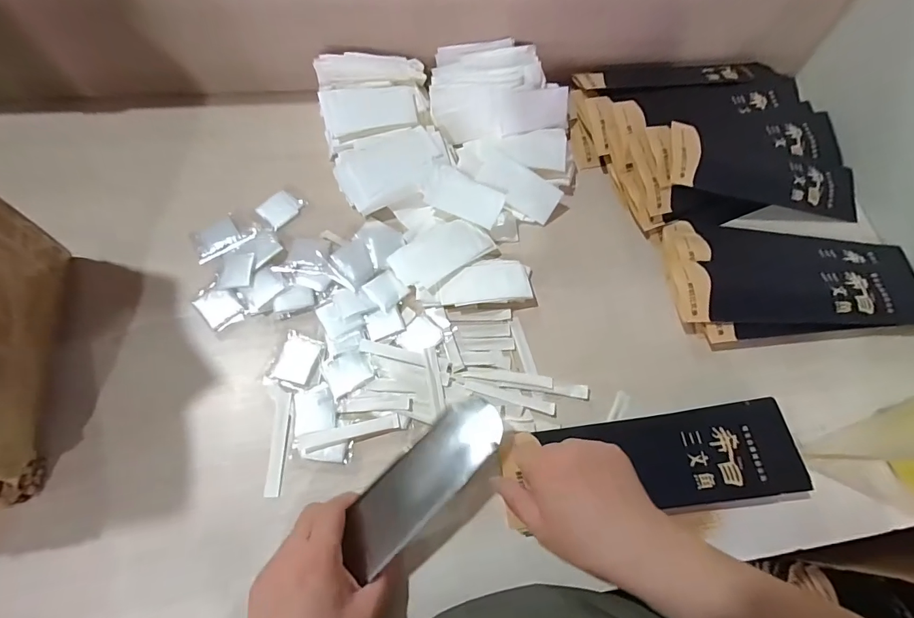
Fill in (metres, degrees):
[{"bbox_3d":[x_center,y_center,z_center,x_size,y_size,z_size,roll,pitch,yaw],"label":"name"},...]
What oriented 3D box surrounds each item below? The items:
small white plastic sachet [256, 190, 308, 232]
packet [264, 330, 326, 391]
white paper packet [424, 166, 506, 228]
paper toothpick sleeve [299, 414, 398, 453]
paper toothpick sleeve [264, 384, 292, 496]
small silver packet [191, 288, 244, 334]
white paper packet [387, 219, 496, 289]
[{"bbox_3d":[-0.206,-0.119,0.488,0.043,0.009,0.050,40,73,11],"label":"small white plastic sachet"},{"bbox_3d":[-0.159,0.051,0.413,0.049,0.004,0.054,11,69,1],"label":"packet"},{"bbox_3d":[0.008,-0.128,0.469,0.086,0.006,0.047,23,90,2],"label":"white paper packet"},{"bbox_3d":[-0.101,0.117,0.390,0.093,0.004,0.016,-12,81,-8],"label":"paper toothpick sleeve"},{"bbox_3d":[-0.167,0.123,0.385,0.016,0.004,0.096,-2,70,-4],"label":"paper toothpick sleeve"},{"bbox_3d":[-0.249,-0.002,0.433,0.036,0.005,0.053,-41,77,-16],"label":"small silver packet"},{"bbox_3d":[-0.020,-0.064,0.460,0.105,0.014,0.062,-34,75,-14],"label":"white paper packet"}]

